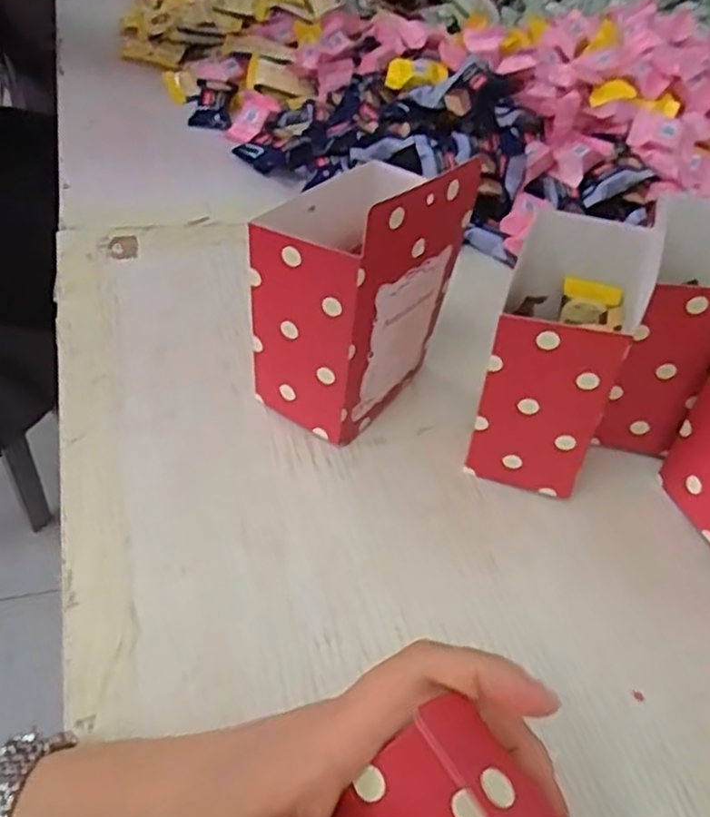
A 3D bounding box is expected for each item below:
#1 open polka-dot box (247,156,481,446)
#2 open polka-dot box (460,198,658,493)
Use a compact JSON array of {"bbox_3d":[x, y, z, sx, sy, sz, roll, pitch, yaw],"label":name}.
[{"bbox_3d":[-0.002,-0.067,0.411,0.077,0.150,0.105,33,51,18],"label":"open polka-dot box"},{"bbox_3d":[0.112,-0.029,0.408,0.071,0.135,0.098,19,48,6],"label":"open polka-dot box"}]

